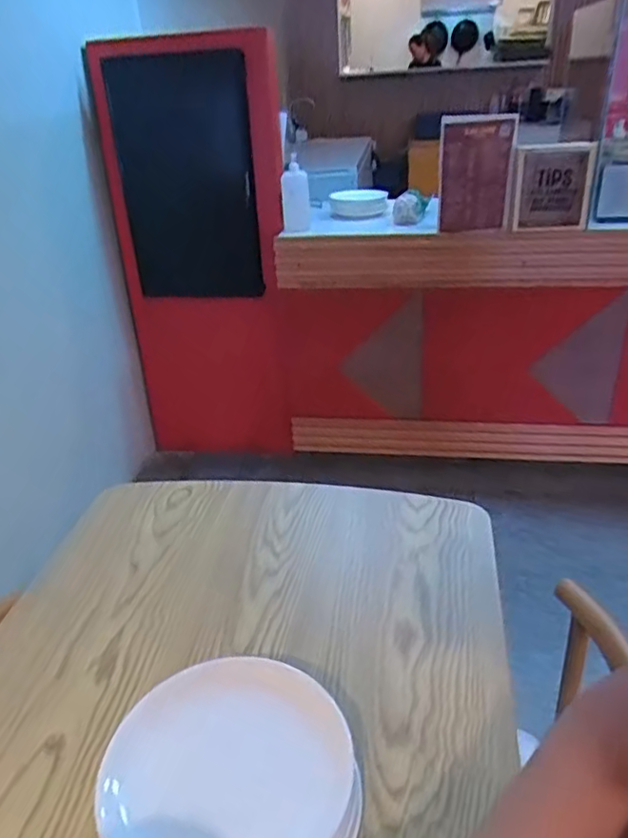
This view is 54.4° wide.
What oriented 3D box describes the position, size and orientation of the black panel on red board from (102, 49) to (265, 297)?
[{"bbox_3d":[-0.367,-0.676,1.774,0.403,0.646,0.054,3,32,13],"label":"black panel on red board"}]

